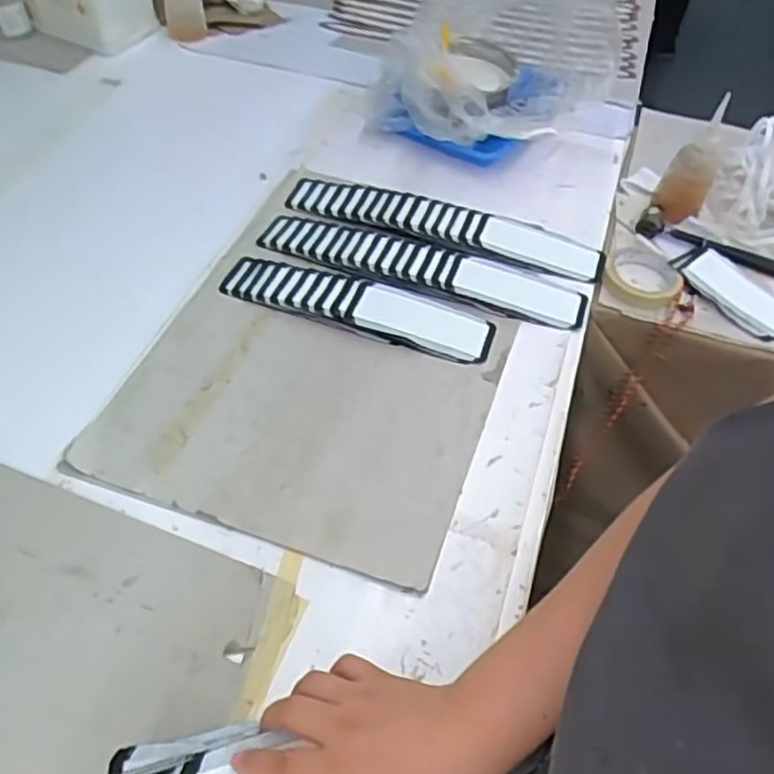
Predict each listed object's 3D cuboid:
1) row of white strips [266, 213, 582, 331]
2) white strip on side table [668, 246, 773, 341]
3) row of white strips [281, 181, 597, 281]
[{"bbox_3d":[0.036,-0.148,0.852,0.401,0.018,0.079,16,50,11],"label":"row of white strips"},{"bbox_3d":[0.440,-0.123,0.876,0.085,0.025,0.167,-30,56,-25],"label":"white strip on side table"},{"bbox_3d":[0.072,-0.216,0.911,0.409,0.024,0.082,17,50,12],"label":"row of white strips"}]

